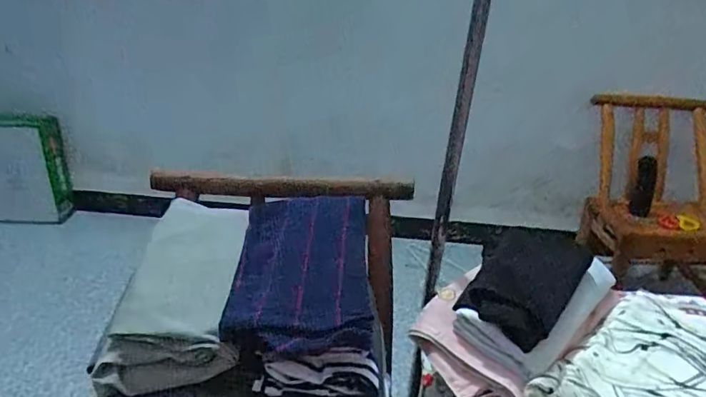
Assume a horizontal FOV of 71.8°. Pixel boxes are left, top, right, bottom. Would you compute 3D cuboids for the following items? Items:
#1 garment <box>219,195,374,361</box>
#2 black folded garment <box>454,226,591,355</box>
[{"bbox_3d":[-0.058,0.080,0.579,0.151,0.081,0.208,2,24,-2],"label":"garment"},{"bbox_3d":[0.218,0.100,0.617,0.126,0.062,0.164,15,27,26],"label":"black folded garment"}]

